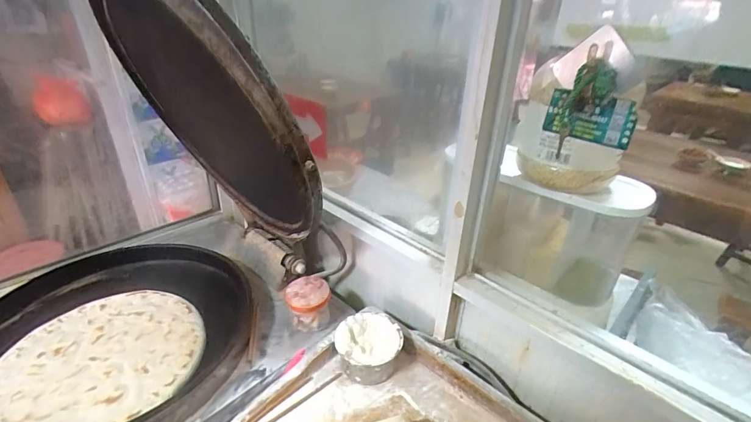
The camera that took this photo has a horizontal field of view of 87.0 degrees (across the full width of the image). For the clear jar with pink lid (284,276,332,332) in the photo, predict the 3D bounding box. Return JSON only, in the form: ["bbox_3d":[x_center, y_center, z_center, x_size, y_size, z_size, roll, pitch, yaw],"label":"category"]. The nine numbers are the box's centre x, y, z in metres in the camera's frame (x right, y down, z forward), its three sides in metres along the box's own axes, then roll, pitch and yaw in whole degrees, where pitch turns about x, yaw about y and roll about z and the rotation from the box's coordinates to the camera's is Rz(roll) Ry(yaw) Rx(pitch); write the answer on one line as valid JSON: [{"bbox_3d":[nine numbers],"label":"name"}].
[{"bbox_3d":[-0.154,0.218,0.907,0.094,0.103,0.098,2,30,-1],"label":"clear jar with pink lid"}]

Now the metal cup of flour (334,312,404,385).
[{"bbox_3d":[-0.014,0.275,0.798,0.127,0.078,0.120,2,30,-1],"label":"metal cup of flour"}]

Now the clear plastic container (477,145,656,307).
[{"bbox_3d":[0.355,0.024,0.765,0.254,0.218,0.131,12,31,17],"label":"clear plastic container"}]

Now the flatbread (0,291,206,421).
[{"bbox_3d":[-0.538,0.289,0.786,0.359,0.016,0.352,1,28,-1],"label":"flatbread"}]

